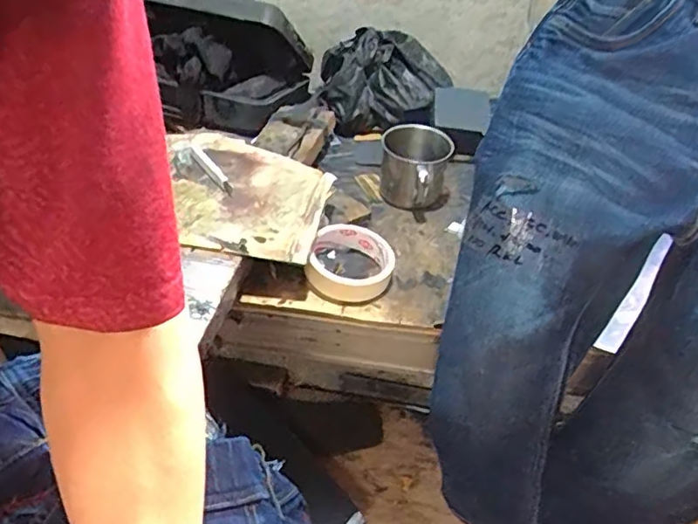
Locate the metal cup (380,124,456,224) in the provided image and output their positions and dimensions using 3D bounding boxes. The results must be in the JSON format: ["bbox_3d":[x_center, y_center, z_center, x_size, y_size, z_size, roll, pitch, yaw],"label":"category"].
[{"bbox_3d":[0.079,-0.108,0.684,0.081,0.074,0.094,4,39,4],"label":"metal cup"}]

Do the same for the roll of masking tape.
[{"bbox_3d":[0.000,0.001,0.585,0.084,0.040,0.084,0,40,0],"label":"roll of masking tape"}]

